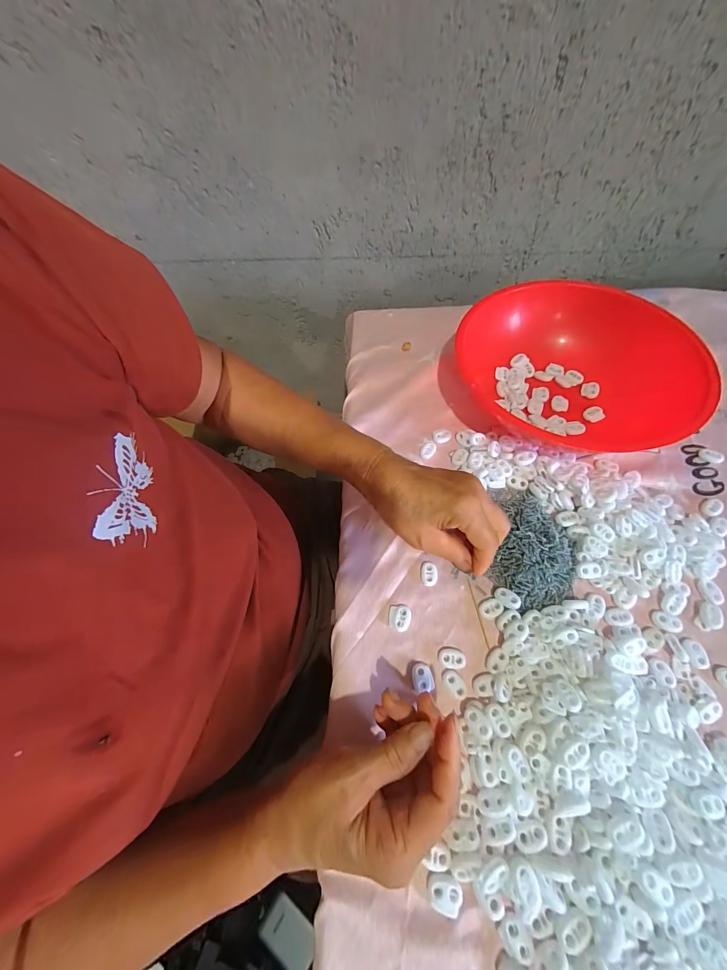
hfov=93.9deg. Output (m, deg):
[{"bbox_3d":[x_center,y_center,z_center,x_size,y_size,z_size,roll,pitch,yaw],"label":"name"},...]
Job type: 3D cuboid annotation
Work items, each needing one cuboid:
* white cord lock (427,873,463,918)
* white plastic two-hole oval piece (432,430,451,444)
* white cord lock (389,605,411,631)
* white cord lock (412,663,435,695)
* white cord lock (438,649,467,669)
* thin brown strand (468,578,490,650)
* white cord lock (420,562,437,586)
[{"bbox_3d":[0.054,0.270,0.223,0.022,0.004,0.017,9,62,8],"label":"white cord lock"},{"bbox_3d":[0.094,-0.058,0.405,0.022,0.004,0.018,-7,61,0],"label":"white plastic two-hole oval piece"},{"bbox_3d":[0.033,0.121,0.309,0.020,0.005,0.021,4,61,5],"label":"white cord lock"},{"bbox_3d":[0.049,0.161,0.283,0.017,0.007,0.021,-9,61,-1],"label":"white cord lock"},{"bbox_3d":[0.076,0.149,0.291,0.021,0.005,0.015,2,61,4],"label":"white cord lock"},{"bbox_3d":[0.105,0.117,0.311,0.004,0.004,0.061,-9,62,-2],"label":"thin brown strand"},{"bbox_3d":[0.063,0.086,0.326,0.016,0.007,0.022,0,61,3],"label":"white cord lock"}]

